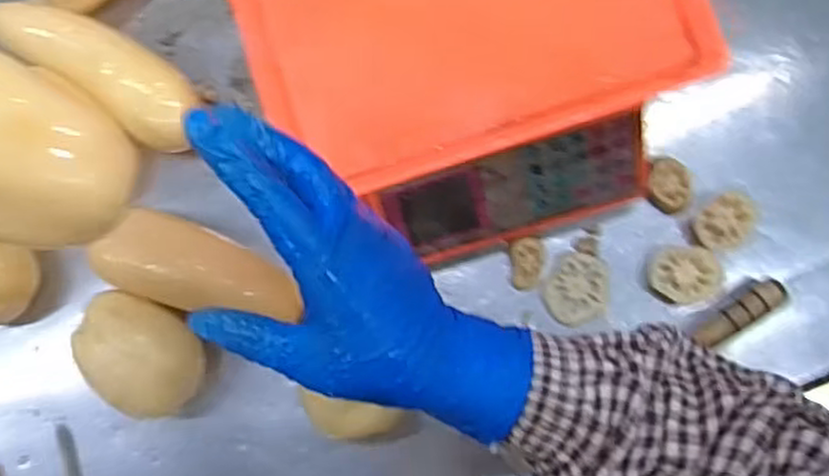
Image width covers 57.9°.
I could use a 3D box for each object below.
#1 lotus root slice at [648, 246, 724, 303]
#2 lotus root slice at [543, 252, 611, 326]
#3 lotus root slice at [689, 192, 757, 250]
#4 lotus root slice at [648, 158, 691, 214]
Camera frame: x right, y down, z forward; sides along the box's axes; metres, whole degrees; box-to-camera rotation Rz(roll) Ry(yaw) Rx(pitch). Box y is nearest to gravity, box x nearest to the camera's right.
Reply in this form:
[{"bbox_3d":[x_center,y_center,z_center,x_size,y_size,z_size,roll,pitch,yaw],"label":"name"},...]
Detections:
[{"bbox_3d":[0.213,0.029,0.591,0.054,0.014,0.044,2,83,3],"label":"lotus root slice"},{"bbox_3d":[0.130,0.040,0.596,0.047,0.007,0.056,25,84,5],"label":"lotus root slice"},{"bbox_3d":[0.244,-0.014,0.591,0.053,0.015,0.039,-36,83,-2],"label":"lotus root slice"},{"bbox_3d":[0.204,-0.042,0.603,0.030,0.017,0.045,-15,82,0],"label":"lotus root slice"}]

